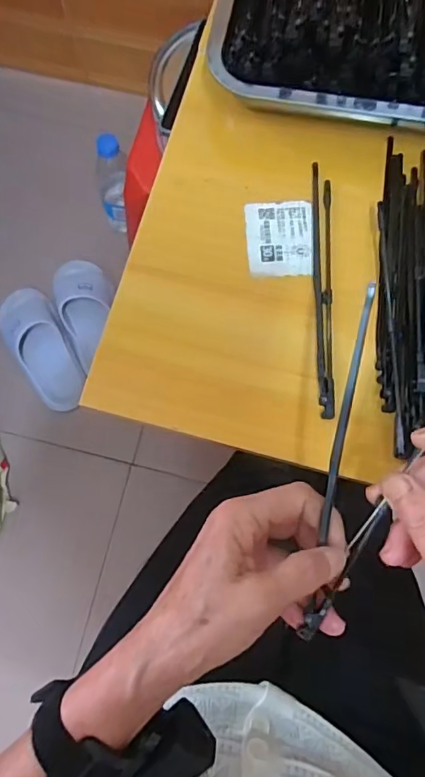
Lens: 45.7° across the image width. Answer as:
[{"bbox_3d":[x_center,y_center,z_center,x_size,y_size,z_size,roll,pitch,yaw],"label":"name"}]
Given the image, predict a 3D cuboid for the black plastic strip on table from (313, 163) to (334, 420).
[{"bbox_3d":[0.078,-0.072,0.353,0.013,0.005,0.186,2,78,1],"label":"black plastic strip on table"}]

